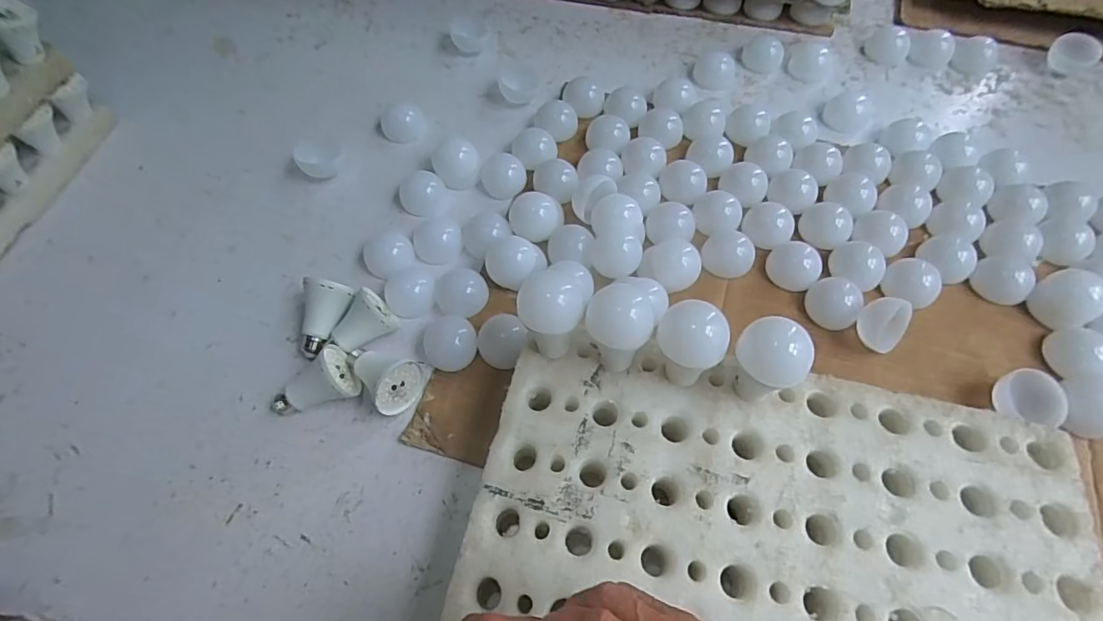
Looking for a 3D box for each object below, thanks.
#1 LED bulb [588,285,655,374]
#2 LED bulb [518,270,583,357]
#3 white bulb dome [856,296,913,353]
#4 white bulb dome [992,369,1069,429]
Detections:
[{"bbox_3d":[0.067,0.019,0.538,0.061,0.086,0.056,-1,62,1],"label":"LED bulb"},{"bbox_3d":[0.000,0.004,0.546,0.059,0.079,0.055,-1,62,1],"label":"LED bulb"},{"bbox_3d":[0.394,0.016,0.635,0.053,0.062,0.052,-1,62,1],"label":"white bulb dome"},{"bbox_3d":[0.531,0.100,0.597,0.065,0.040,0.060,-1,62,1],"label":"white bulb dome"}]

